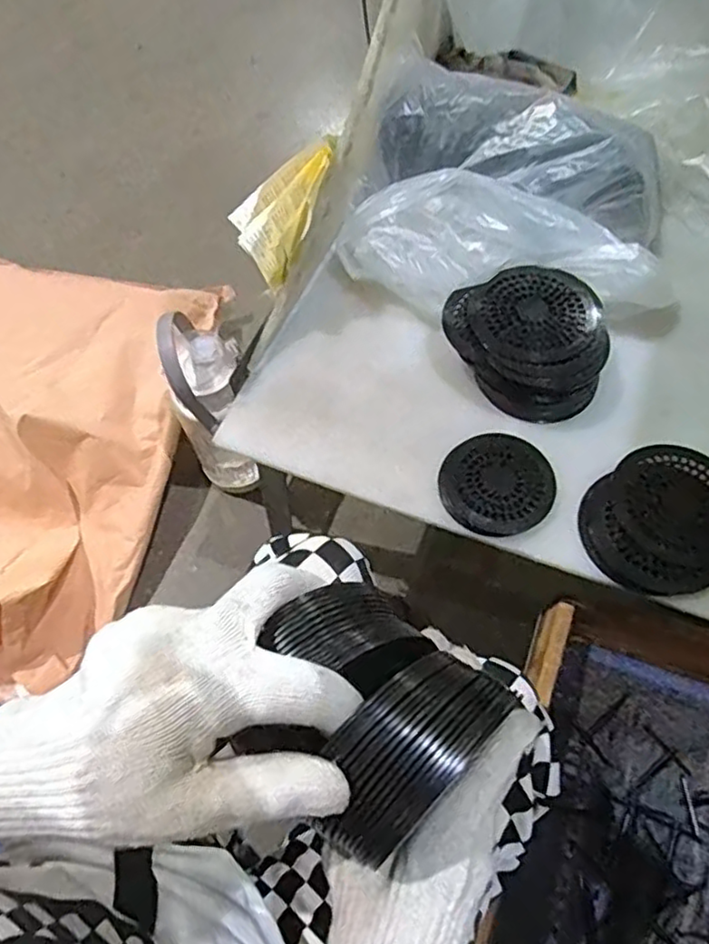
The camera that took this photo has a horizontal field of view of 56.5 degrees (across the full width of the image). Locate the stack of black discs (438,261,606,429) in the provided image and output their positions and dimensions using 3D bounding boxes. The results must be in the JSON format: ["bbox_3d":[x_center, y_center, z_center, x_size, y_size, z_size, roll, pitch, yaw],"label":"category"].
[{"bbox_3d":[0.172,-0.128,0.639,0.142,0.051,0.148,-22,65,-9],"label":"stack of black discs"}]

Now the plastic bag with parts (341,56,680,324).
[{"bbox_3d":[0.162,-0.277,0.683,0.335,0.093,0.246,16,65,10],"label":"plastic bag with parts"}]

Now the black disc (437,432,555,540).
[{"bbox_3d":[0.131,0.010,0.604,0.100,0.009,0.097,-1,63,2],"label":"black disc"}]

